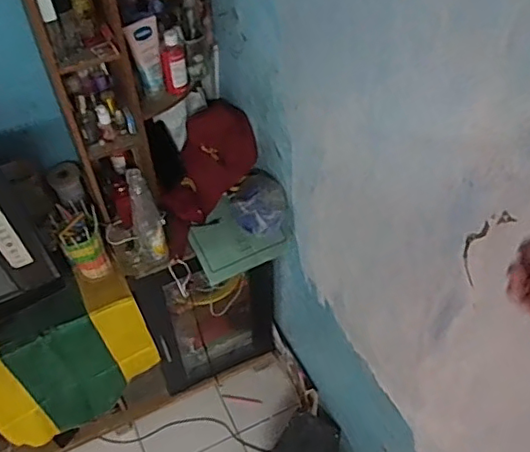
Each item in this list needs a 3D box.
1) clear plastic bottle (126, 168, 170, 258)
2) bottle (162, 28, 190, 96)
[{"bbox_3d":[-0.266,-0.018,1.298,0.065,0.235,0.067,-17,52,-12],"label":"clear plastic bottle"},{"bbox_3d":[-0.200,-0.354,1.278,0.054,0.136,0.039,-9,51,-6],"label":"bottle"}]

